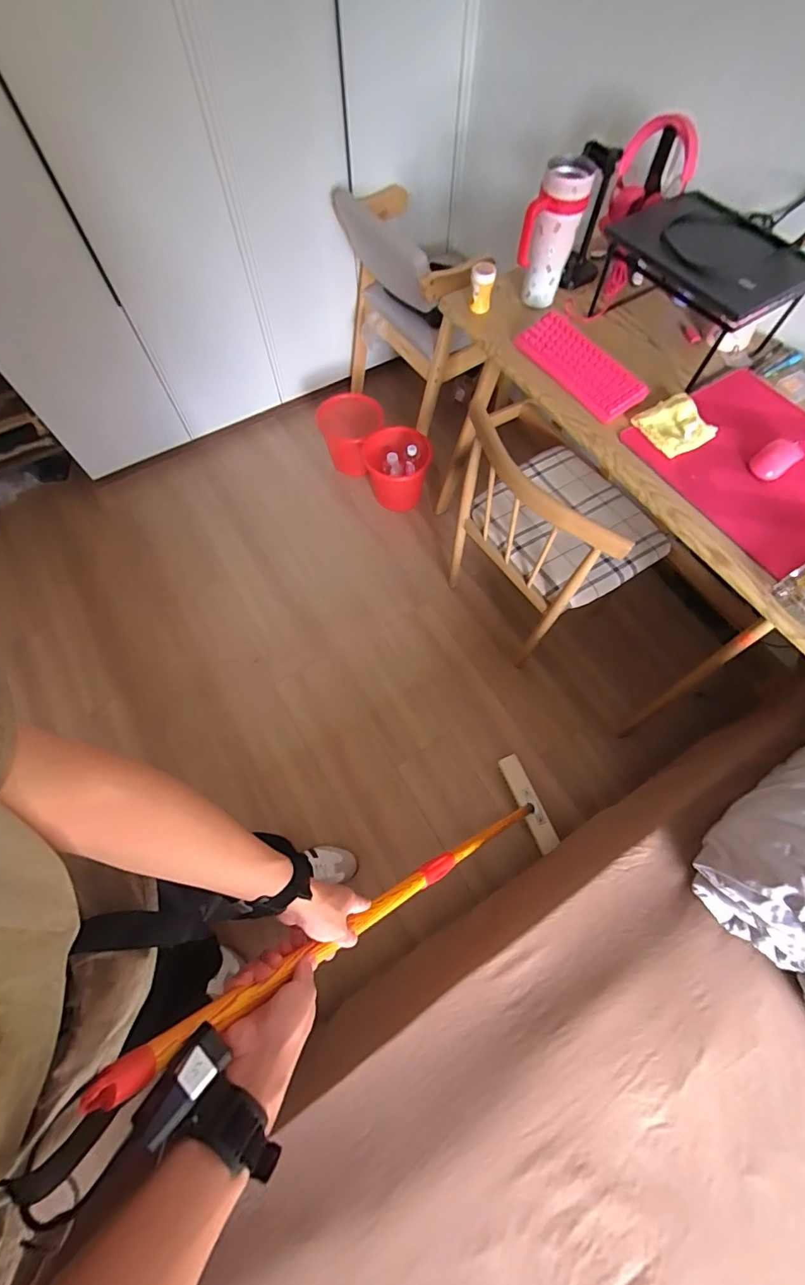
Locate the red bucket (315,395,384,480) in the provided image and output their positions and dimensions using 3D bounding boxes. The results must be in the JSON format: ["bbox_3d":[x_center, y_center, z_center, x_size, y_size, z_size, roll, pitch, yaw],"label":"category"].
[{"bbox_3d":[-0.185,-0.749,1.616,0.212,0.209,0.215,0,67,1],"label":"red bucket"}]

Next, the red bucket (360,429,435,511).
[{"bbox_3d":[-0.020,-0.634,1.657,0.246,0.222,0.216,-3,66,0],"label":"red bucket"}]

